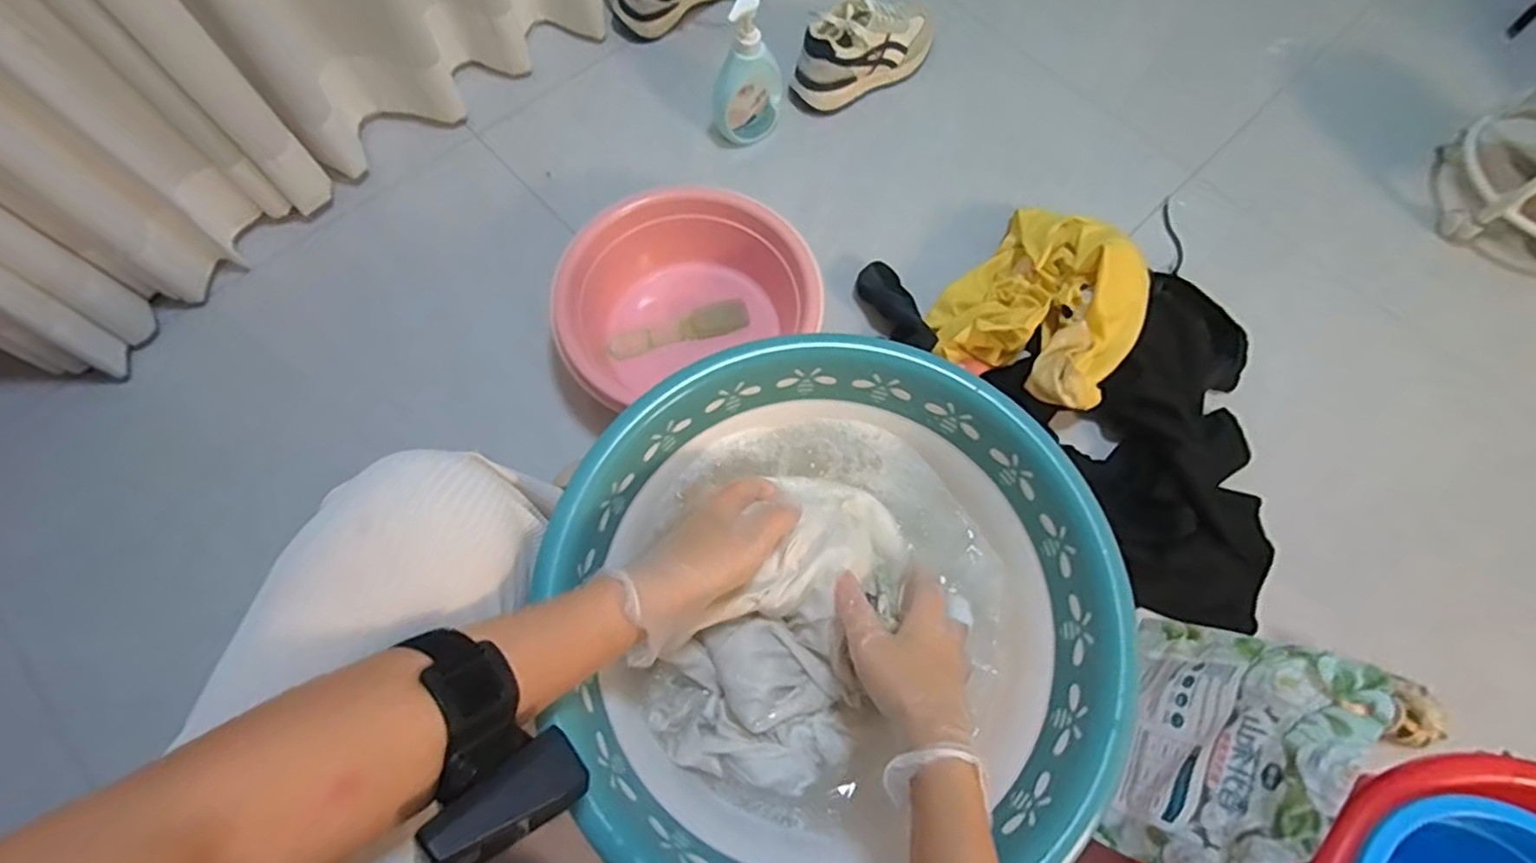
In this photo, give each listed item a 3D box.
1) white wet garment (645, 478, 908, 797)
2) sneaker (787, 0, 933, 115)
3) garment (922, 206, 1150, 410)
[{"bbox_3d":[0.015,0.137,0.471,0.137,0.064,0.217,22,70,6],"label":"white wet garment"},{"bbox_3d":[0.152,-0.602,1.039,0.257,0.097,0.091,-31,73,-13],"label":"sneaker"},{"bbox_3d":[0.368,-0.175,0.858,0.230,0.091,0.265,34,72,10],"label":"garment"}]

